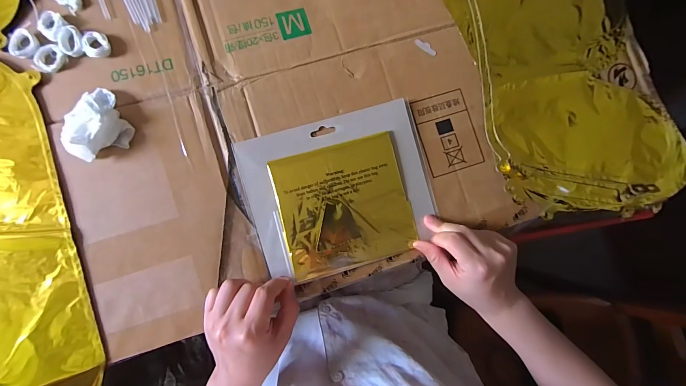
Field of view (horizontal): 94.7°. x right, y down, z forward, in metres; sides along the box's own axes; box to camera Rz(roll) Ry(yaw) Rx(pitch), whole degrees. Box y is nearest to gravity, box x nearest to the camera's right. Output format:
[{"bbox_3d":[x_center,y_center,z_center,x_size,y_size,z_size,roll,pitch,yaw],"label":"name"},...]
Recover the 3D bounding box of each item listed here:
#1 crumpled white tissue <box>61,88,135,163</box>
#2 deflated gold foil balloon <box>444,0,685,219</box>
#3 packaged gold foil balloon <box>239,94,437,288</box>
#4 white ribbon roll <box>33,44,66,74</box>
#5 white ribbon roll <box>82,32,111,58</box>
[{"bbox_3d":[-0.247,-0.070,0.311,0.053,0.029,0.063,-29,88,-7],"label":"crumpled white tissue"},{"bbox_3d":[0.244,-0.187,0.378,0.221,0.008,0.447,-20,87,-7],"label":"deflated gold foil balloon"},{"bbox_3d":[0.000,0.000,0.345,0.196,0.015,0.163,-15,86,-7],"label":"packaged gold foil balloon"},{"bbox_3d":[-0.308,-0.142,0.332,0.028,0.004,0.028,1,85,-5],"label":"white ribbon roll"},{"bbox_3d":[-0.256,-0.155,0.329,0.023,0.009,0.025,1,85,-5],"label":"white ribbon roll"}]

